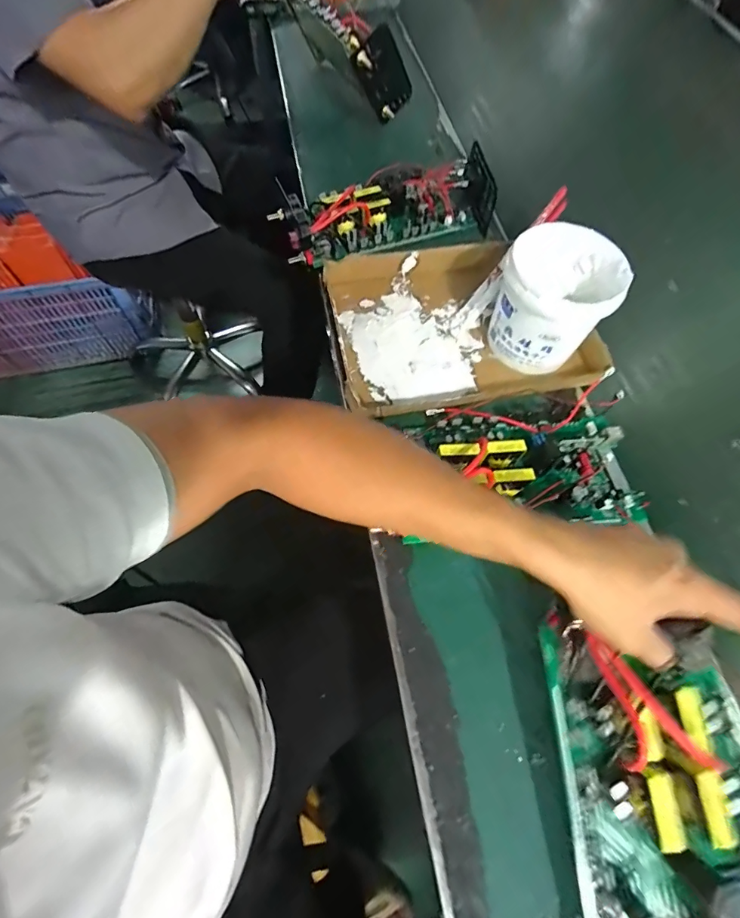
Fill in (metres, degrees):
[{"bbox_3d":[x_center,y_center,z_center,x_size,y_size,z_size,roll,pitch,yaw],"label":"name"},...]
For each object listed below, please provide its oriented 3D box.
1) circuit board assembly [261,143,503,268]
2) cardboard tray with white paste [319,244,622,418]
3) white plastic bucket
[{"bbox_3d":[0.023,-0.369,0.610,0.303,0.059,0.125,-21,66,-12],"label":"circuit board assembly"},{"bbox_3d":[0.112,-0.174,0.543,0.315,0.041,0.249,-8,64,-7],"label":"cardboard tray with white paste"},{"bbox_3d":[0.206,-0.177,0.491,0.119,0.122,0.114,1,64,-2],"label":"white plastic bucket"}]

